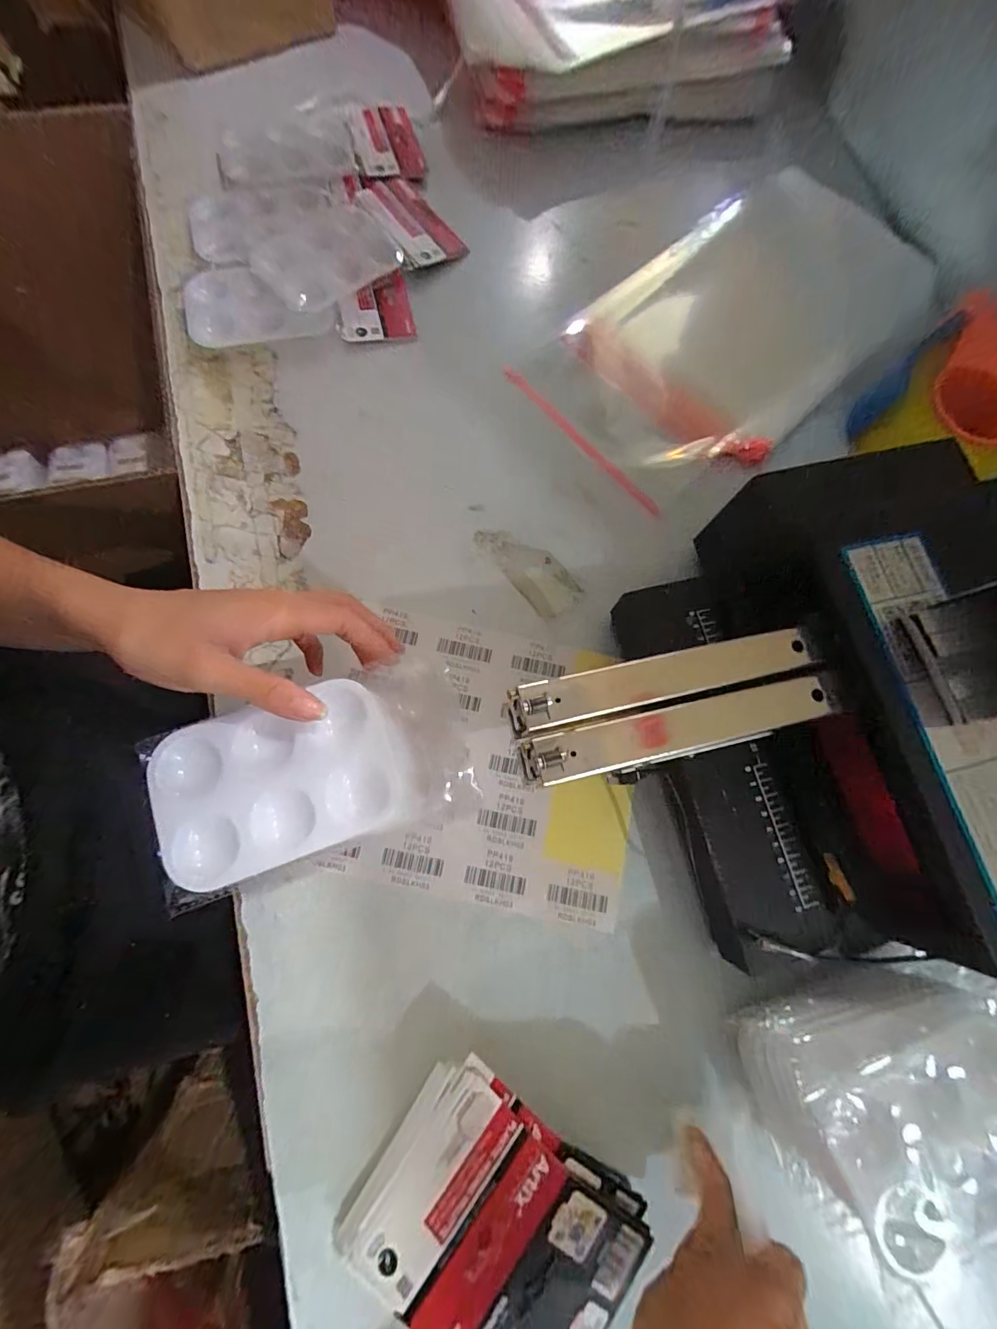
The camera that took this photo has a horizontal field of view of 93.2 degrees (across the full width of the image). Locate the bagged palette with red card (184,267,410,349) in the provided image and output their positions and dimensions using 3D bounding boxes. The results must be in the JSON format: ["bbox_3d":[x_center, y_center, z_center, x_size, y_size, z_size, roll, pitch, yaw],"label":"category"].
[{"bbox_3d":[-0.185,-0.326,0.430,0.199,0.016,0.079,0,77,-4],"label":"bagged palette with red card"}]

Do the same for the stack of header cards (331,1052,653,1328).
[{"bbox_3d":[-0.001,0.314,0.265,0.145,0.044,0.121,33,77,4],"label":"stack of header cards"}]

